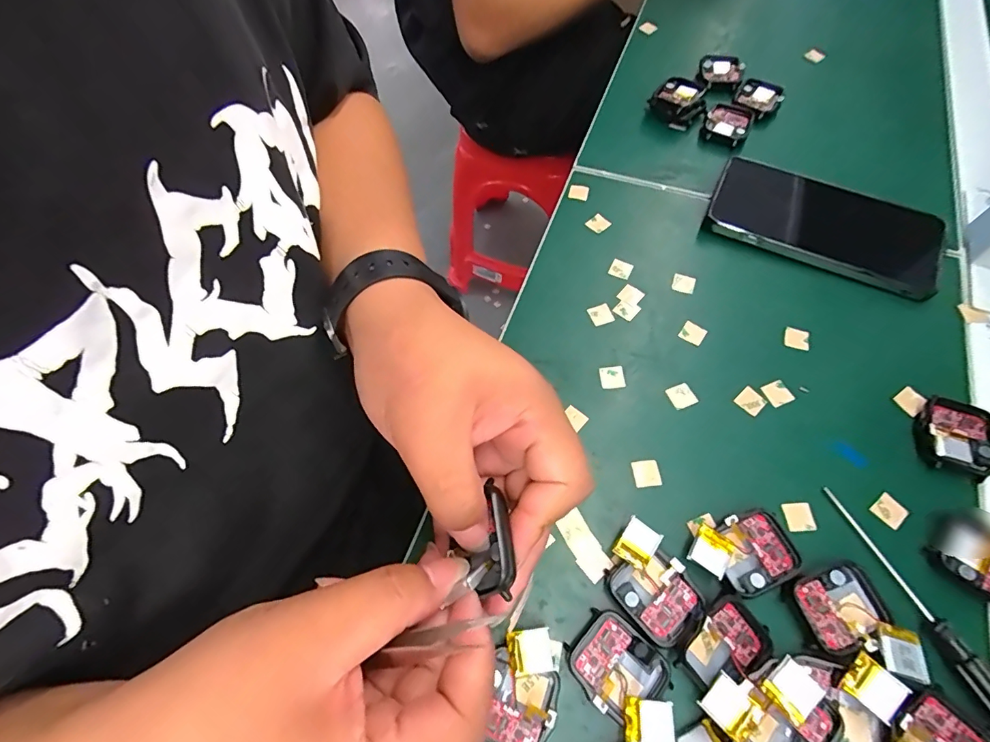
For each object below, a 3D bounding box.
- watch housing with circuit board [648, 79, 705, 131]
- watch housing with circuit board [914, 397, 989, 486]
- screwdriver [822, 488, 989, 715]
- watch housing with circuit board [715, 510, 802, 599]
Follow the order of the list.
[{"bbox_3d":[0.168,-0.243,0.423,0.040,0.023,0.039,-34,65,-13],"label":"watch housing with circuit board"},{"bbox_3d":[0.274,0.040,0.279,0.040,0.010,0.045,25,67,16],"label":"watch housing with circuit board"},{"bbox_3d":[0.221,0.120,0.238,0.012,0.010,0.131,-20,63,-7],"label":"screwdriver"},{"bbox_3d":[0.140,0.098,0.256,0.042,0.011,0.037,-25,64,-9],"label":"watch housing with circuit board"}]

